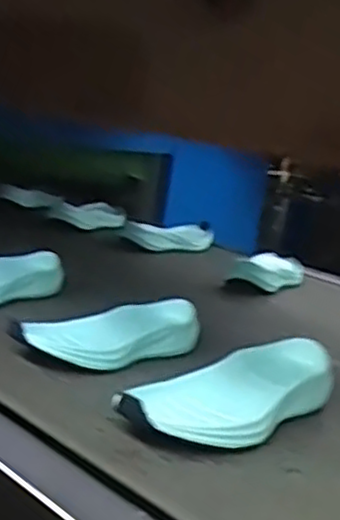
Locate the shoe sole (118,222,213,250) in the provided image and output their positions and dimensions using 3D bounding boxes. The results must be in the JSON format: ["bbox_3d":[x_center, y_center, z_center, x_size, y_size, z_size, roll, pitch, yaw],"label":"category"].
[{"bbox_3d":[0.008,-0.039,1.225,0.179,0.033,0.068,-4,18,-37],"label":"shoe sole"}]

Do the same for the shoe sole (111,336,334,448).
[{"bbox_3d":[0.055,0.102,0.569,0.219,0.038,0.078,-7,21,-44],"label":"shoe sole"}]

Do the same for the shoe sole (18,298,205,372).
[{"bbox_3d":[-0.052,0.065,0.673,0.184,0.036,0.068,-5,19,-39],"label":"shoe sole"}]

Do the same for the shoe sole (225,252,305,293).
[{"bbox_3d":[0.151,0.010,1.082,0.085,0.038,0.209,13,16,19],"label":"shoe sole"}]

